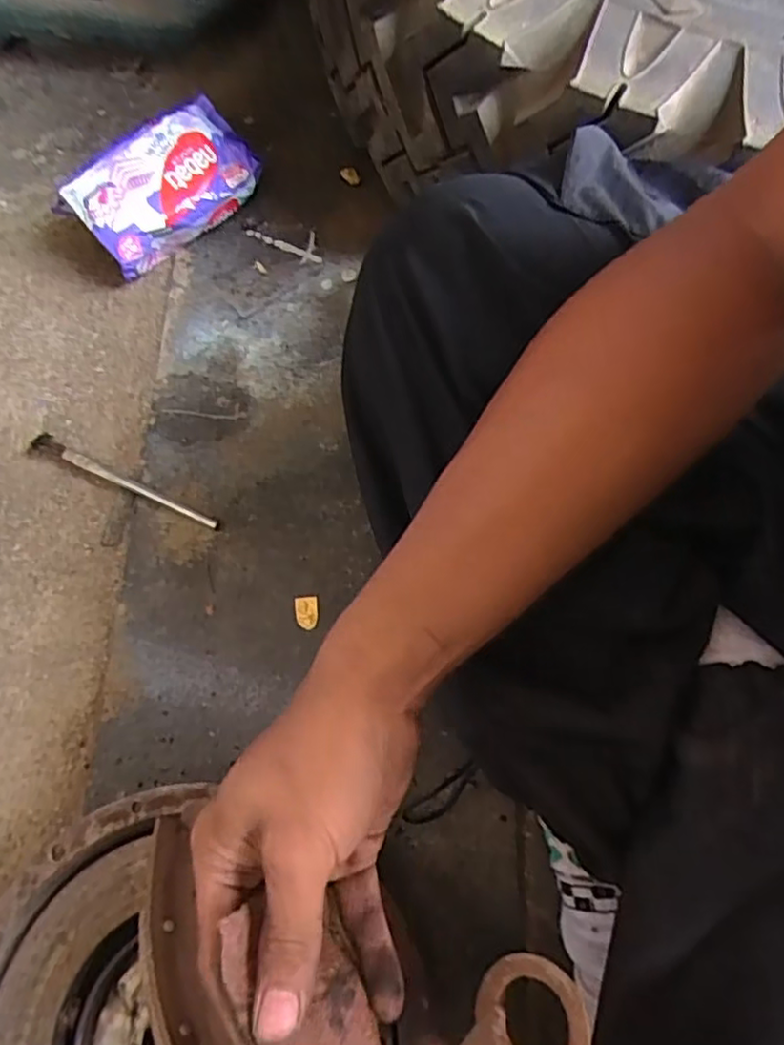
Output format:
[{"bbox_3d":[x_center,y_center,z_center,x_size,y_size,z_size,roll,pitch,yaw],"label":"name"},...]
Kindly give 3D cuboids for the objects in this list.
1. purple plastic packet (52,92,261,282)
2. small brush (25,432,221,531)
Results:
[{"bbox_3d":[-0.192,-0.287,0.566,0.162,0.044,0.090,-40,109,-15],"label":"purple plastic packet"},{"bbox_3d":[-0.210,-0.034,0.521,0.171,0.011,0.019,21,73,9],"label":"small brush"}]

